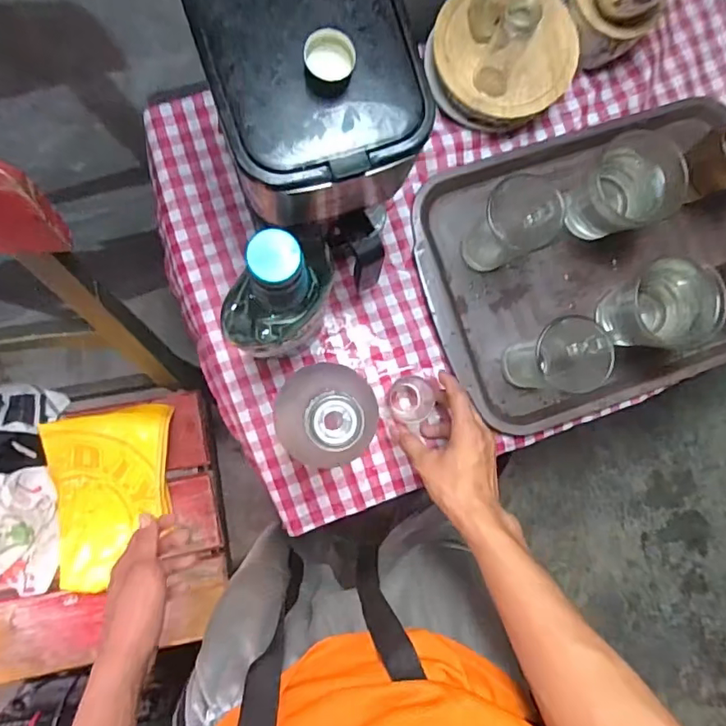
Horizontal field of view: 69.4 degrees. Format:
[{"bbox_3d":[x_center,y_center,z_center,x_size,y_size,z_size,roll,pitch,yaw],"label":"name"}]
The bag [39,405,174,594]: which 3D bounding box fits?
[{"bbox_3d":[-0.356,0.197,0.748,0.160,0.054,0.257,-2,87,-6],"label":"bag"}]

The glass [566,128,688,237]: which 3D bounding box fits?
[{"bbox_3d":[0.275,-0.186,0.563,0.088,0.104,0.085,-17,87,-7],"label":"glass"}]

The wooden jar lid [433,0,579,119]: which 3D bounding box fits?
[{"bbox_3d":[0.154,-0.332,0.550,0.150,0.026,0.137,0,88,-5],"label":"wooden jar lid"}]

